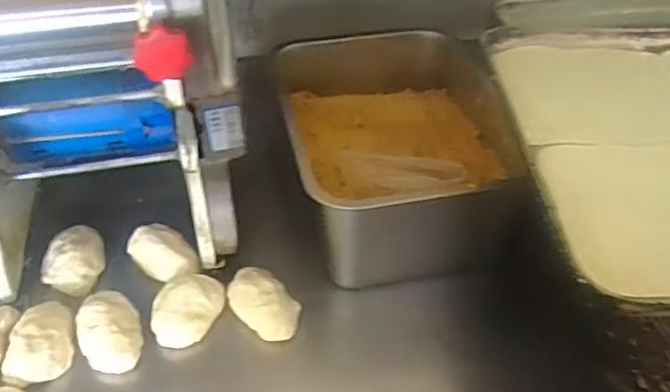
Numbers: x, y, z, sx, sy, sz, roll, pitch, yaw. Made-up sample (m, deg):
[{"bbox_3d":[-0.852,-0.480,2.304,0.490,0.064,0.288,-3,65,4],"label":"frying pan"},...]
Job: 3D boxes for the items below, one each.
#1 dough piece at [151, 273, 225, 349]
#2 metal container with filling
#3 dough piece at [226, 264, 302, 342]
[{"bbox_3d":[-0.155,0.118,0.663,0.076,0.032,0.073,-12,42,-14],"label":"dough piece"},{"bbox_3d":[0.071,-0.062,0.771,0.244,0.147,0.329,-5,40,-6],"label":"metal container with filling"},{"bbox_3d":[-0.078,0.113,0.670,0.054,0.034,0.088,-30,49,-31],"label":"dough piece"}]

